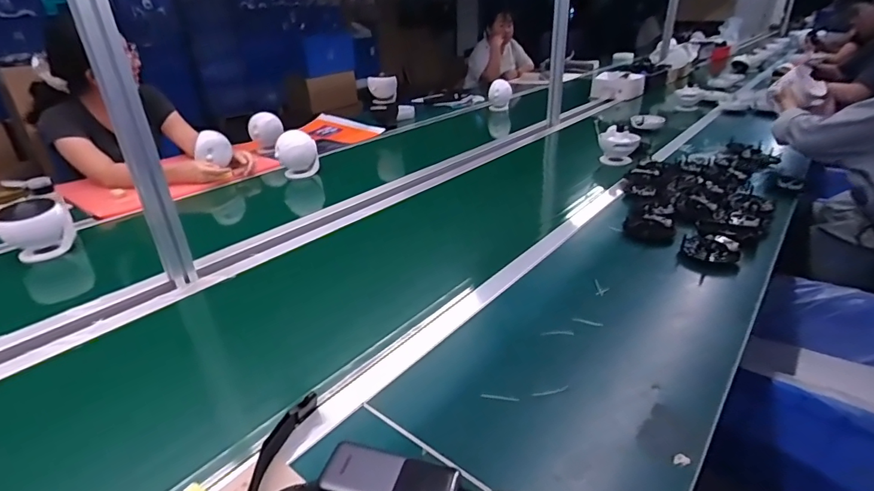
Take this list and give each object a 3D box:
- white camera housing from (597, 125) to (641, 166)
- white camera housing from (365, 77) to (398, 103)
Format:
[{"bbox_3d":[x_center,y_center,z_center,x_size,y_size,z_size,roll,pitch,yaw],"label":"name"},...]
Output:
[{"bbox_3d":[0.537,-0.292,1.368,0.111,0.104,0.129,19,33,33],"label":"white camera housing"},{"bbox_3d":[-0.213,-0.608,1.797,0.118,0.097,0.062,-5,29,-6],"label":"white camera housing"}]

